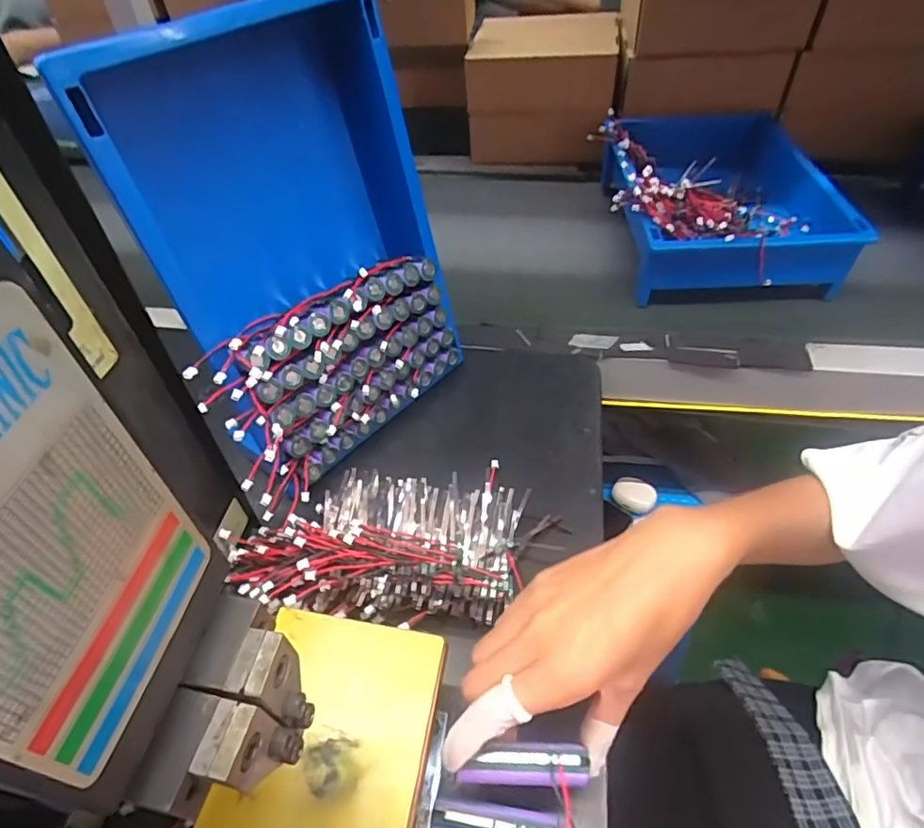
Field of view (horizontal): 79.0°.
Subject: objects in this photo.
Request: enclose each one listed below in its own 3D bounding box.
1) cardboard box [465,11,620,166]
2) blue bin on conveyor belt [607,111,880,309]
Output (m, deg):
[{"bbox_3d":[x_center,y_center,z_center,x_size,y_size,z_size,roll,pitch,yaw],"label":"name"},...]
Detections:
[{"bbox_3d":[0.126,-0.505,0.869,0.208,0.148,0.253,5,48,8],"label":"cardboard box"},{"bbox_3d":[0.303,-0.262,0.669,0.233,0.089,0.319,2,48,5],"label":"blue bin on conveyor belt"}]

